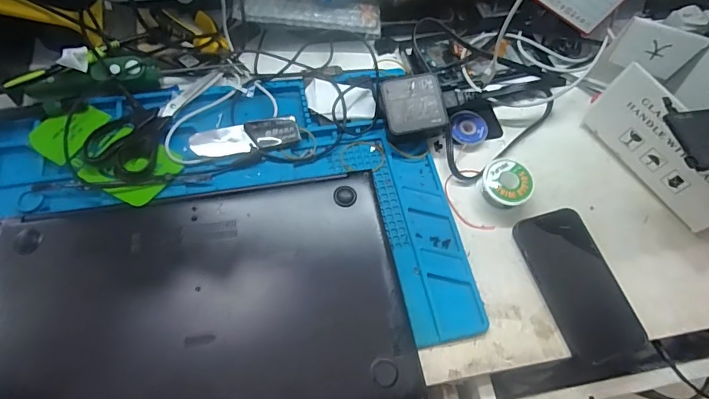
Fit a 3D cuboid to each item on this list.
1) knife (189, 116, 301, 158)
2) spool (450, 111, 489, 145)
[{"bbox_3d":[-0.113,-0.066,0.461,0.109,0.015,0.032,-13,65,-11],"label":"knife"},{"bbox_3d":[0.131,-0.083,0.506,0.041,0.006,0.043,2,63,-3],"label":"spool"}]

